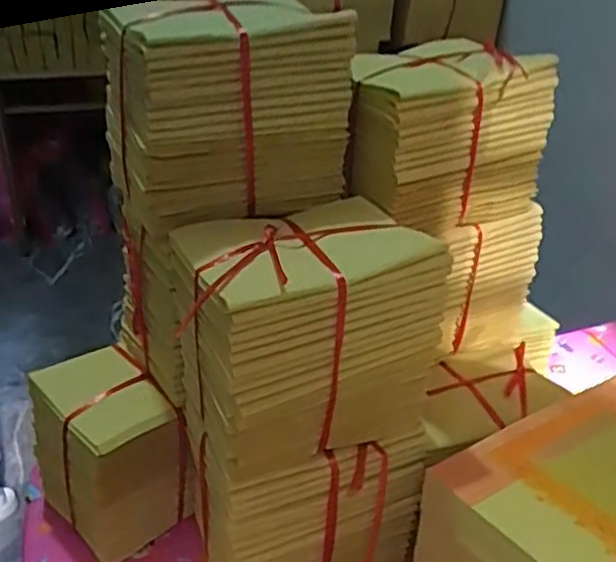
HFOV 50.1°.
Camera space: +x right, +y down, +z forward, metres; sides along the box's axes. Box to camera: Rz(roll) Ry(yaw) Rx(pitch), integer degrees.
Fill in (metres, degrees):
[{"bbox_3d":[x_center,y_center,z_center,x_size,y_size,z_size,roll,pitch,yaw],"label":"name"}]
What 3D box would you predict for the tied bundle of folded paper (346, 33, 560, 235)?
[{"bbox_3d":[0.118,-0.114,0.537,0.160,0.135,0.077,-19,34,-35],"label":"tied bundle of folded paper"}]

